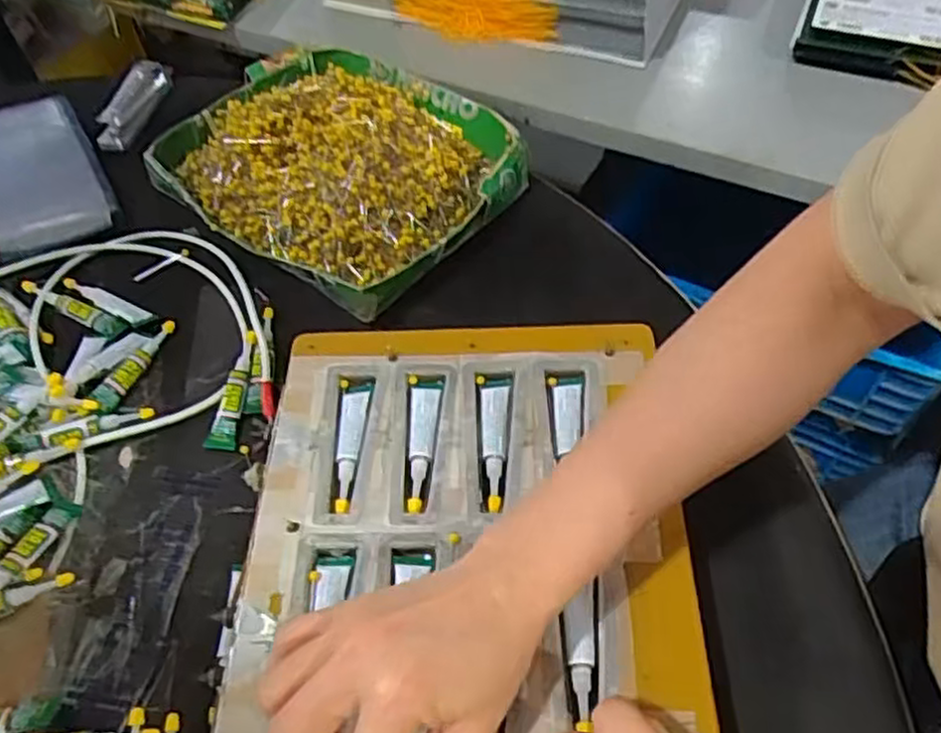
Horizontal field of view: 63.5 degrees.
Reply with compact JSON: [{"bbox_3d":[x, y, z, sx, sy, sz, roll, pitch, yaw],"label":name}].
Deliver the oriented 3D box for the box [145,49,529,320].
[{"bbox_3d":[-0.107,-0.172,0.622,0.280,0.051,0.225,33,60,24],"label":"box"}]

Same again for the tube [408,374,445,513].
[{"bbox_3d":[-0.029,0.044,0.449,0.019,0.005,0.090,0,54,5],"label":"tube"}]

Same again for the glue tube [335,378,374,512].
[{"bbox_3d":[-0.073,0.045,0.451,0.018,0.006,0.088,0,54,5],"label":"glue tube"}]

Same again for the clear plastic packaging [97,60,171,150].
[{"bbox_3d":[-0.328,-0.256,0.737,0.031,0.029,0.130,2,53,3],"label":"clear plastic packaging"}]

